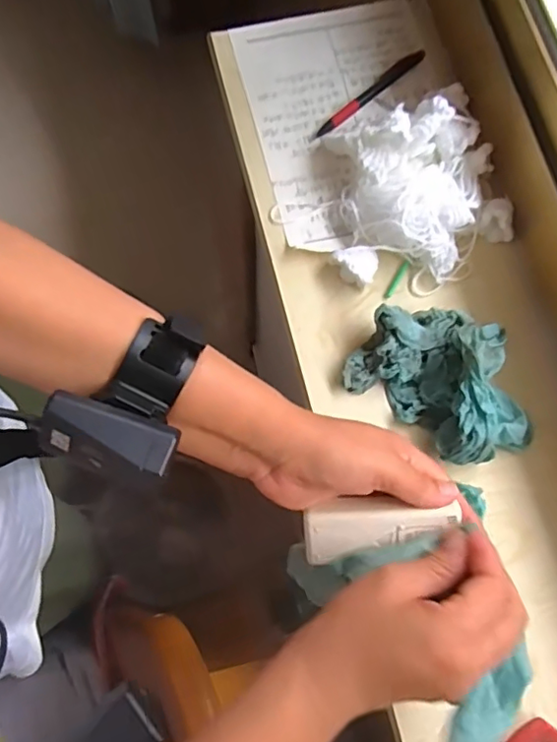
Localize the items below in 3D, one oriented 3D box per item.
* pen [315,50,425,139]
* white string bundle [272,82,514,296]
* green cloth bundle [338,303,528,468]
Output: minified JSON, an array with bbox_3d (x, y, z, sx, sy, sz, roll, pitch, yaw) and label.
[{"bbox_3d":[0.087,-0.262,0.539,0.137,0.007,0.014,-43,81,-11],"label":"pen"},{"bbox_3d":[0.096,-0.156,0.482,0.193,0.060,0.173,-14,76,-6],"label":"white string bundle"},{"bbox_3d":[0.138,0.003,0.450,0.151,0.042,0.112,35,77,7],"label":"green cloth bundle"}]

